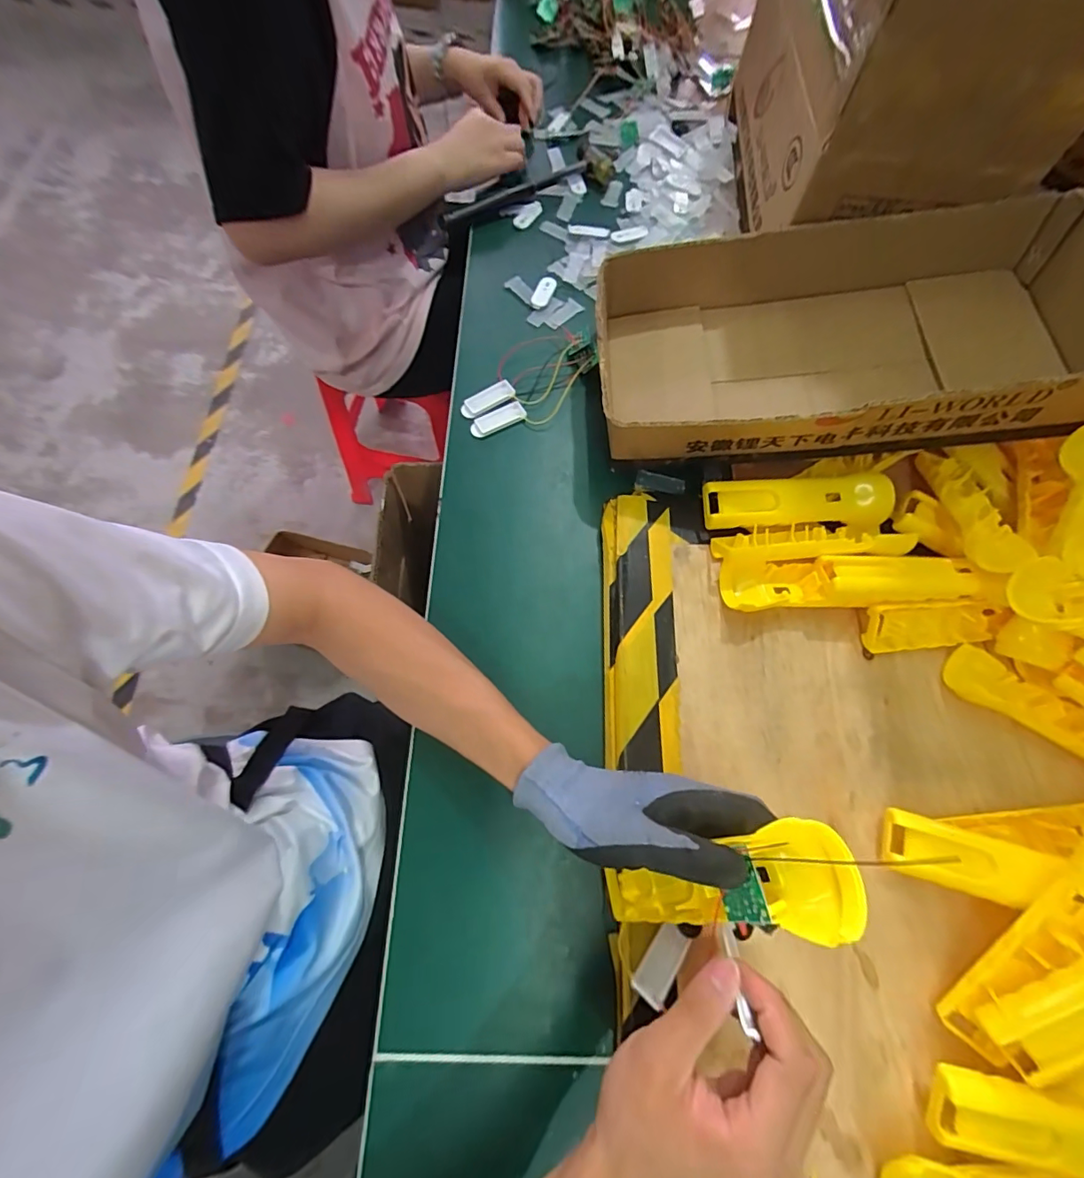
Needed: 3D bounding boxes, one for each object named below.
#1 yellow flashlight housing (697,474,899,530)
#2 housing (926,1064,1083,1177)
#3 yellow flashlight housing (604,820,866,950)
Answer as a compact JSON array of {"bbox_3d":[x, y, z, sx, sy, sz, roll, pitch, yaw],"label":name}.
[{"bbox_3d":[0.231,-0.079,0.449,0.171,0.029,0.040,-3,69,-4],"label":"yellow flashlight housing"},{"bbox_3d":[0.322,0.324,0.292,0.166,0.025,0.042,10,69,2],"label":"housing"},{"bbox_3d":[0.096,0.168,0.282,0.022,0.165,0.049,0,62,-41],"label":"yellow flashlight housing"}]

